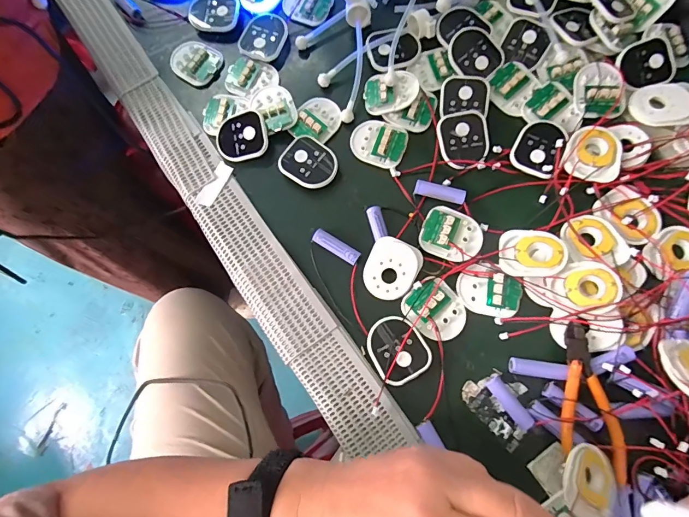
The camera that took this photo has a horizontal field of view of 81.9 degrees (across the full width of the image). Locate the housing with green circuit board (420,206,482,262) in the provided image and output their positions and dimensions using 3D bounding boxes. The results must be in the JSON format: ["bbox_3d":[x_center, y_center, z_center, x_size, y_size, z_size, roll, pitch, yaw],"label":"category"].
[{"bbox_3d":[0.105,-0.023,0.387,0.057,0.014,0.048,21,76,8],"label":"housing with green circuit board"}]

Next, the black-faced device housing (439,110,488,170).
[{"bbox_3d":[0.123,-0.123,0.412,0.046,0.016,0.061,-5,74,1],"label":"black-faced device housing"}]

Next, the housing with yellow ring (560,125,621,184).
[{"bbox_3d":[0.243,-0.103,0.389,0.051,0.012,0.055,16,76,6],"label":"housing with yellow ring"}]

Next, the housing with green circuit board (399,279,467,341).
[{"bbox_3d":[0.087,0.048,0.374,0.057,0.008,0.049,38,79,11],"label":"housing with green circuit board"}]

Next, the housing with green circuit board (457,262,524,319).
[{"bbox_3d":[0.137,0.031,0.375,0.058,0.010,0.045,26,77,9],"label":"housing with green circuit board"}]

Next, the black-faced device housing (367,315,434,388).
[{"bbox_3d":[0.048,0.083,0.367,0.048,0.012,0.059,-29,76,-6],"label":"black-faced device housing"}]

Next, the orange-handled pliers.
[{"bbox_3d":[0.210,0.118,0.337,0.048,0.008,0.121,6,75,4],"label":"orange-handled pliers"}]

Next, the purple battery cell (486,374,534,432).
[{"bbox_3d":[0.146,0.127,0.351,0.014,0.012,0.051,-35,76,-7],"label":"purple battery cell"}]

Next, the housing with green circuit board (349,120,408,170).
[{"bbox_3d":[0.036,-0.123,0.417,0.057,0.012,0.050,21,76,8],"label":"housing with green circuit board"}]

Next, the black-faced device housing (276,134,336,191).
[{"bbox_3d":[-0.037,-0.098,0.413,0.057,0.010,0.049,39,79,11],"label":"black-faced device housing"}]

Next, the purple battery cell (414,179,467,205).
[{"bbox_3d":[0.096,-0.066,0.399,0.050,0.015,0.015,16,76,6],"label":"purple battery cell"}]

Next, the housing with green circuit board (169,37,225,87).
[{"bbox_3d":[-0.169,-0.225,0.451,0.057,0.007,0.051,37,79,11],"label":"housing with green circuit board"}]

